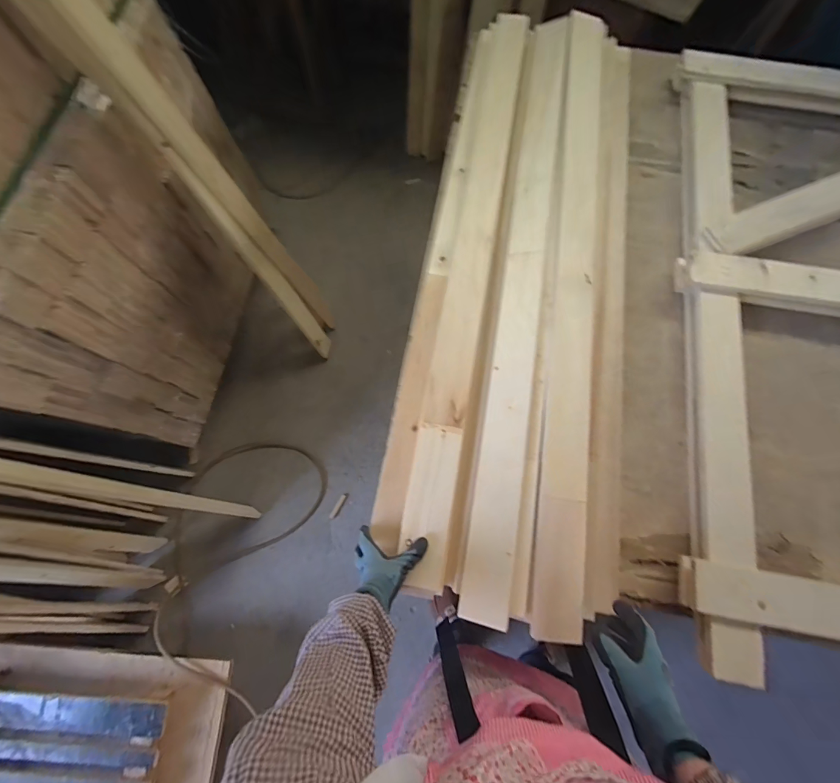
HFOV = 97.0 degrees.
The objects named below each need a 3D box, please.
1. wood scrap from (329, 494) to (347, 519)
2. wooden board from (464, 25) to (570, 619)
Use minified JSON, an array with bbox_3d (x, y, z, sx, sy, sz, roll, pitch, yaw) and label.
[{"bbox_3d":[-0.280,0.392,1.266,0.019,0.007,0.085,27,75,8],"label":"wood scrap"},{"bbox_3d":[0.193,-0.238,0.690,0.081,0.017,1.192,4,73,23],"label":"wooden board"}]

